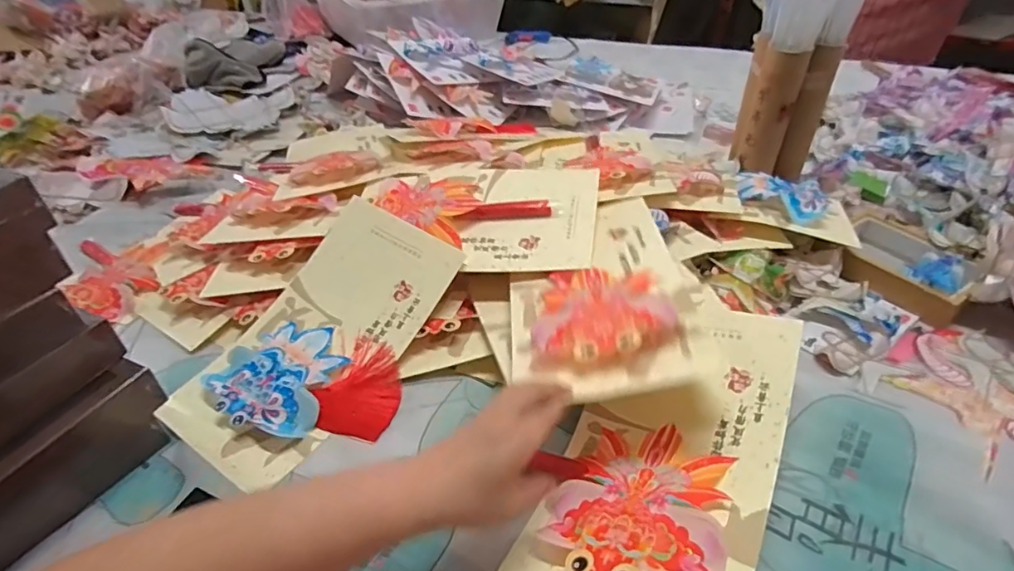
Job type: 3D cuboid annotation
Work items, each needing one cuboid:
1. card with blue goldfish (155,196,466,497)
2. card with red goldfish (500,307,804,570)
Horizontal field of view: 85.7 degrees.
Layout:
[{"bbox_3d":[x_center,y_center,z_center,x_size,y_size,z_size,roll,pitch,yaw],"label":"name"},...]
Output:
[{"bbox_3d":[-0.198,0.054,0.591,0.186,0.044,0.318,27,64,18],"label":"card with blue goldfish"},{"bbox_3d":[0.129,0.137,0.455,0.168,0.029,0.312,3,40,35],"label":"card with red goldfish"}]

